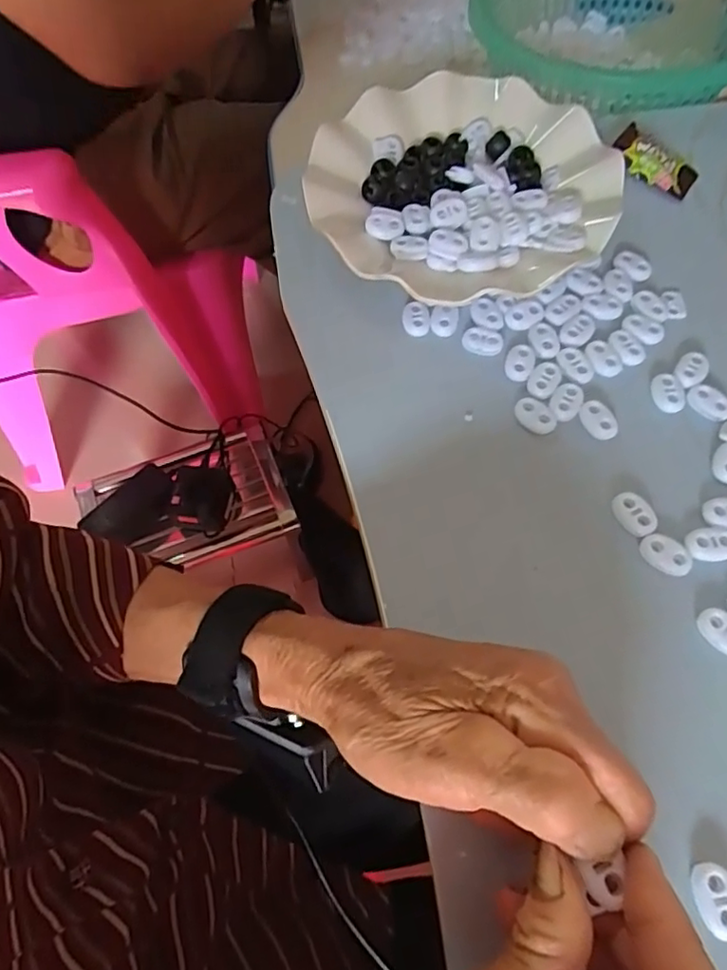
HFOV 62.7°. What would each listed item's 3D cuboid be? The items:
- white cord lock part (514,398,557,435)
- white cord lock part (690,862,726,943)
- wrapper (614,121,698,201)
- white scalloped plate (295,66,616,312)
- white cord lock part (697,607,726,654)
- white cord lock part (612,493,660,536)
[{"bbox_3d":[0.085,-0.035,0.297,0.015,0.005,0.021,-35,65,-15],"label":"white cord lock part"},{"bbox_3d":[0.123,0.143,0.205,0.014,0.004,0.022,-13,61,-3],"label":"white cord lock part"},{"bbox_3d":[0.179,-0.197,0.367,0.054,0.012,0.027,34,62,-4],"label":"wrapper"},{"bbox_3d":[0.059,-0.178,0.359,0.173,0.050,0.173,-6,61,0],"label":"white scalloped plate"},{"bbox_3d":[0.151,0.061,0.247,0.014,0.004,0.022,-38,66,-16],"label":"white cord lock part"},{"bbox_3d":[0.124,0.013,0.273,0.015,0.005,0.021,-28,63,-12],"label":"white cord lock part"}]

